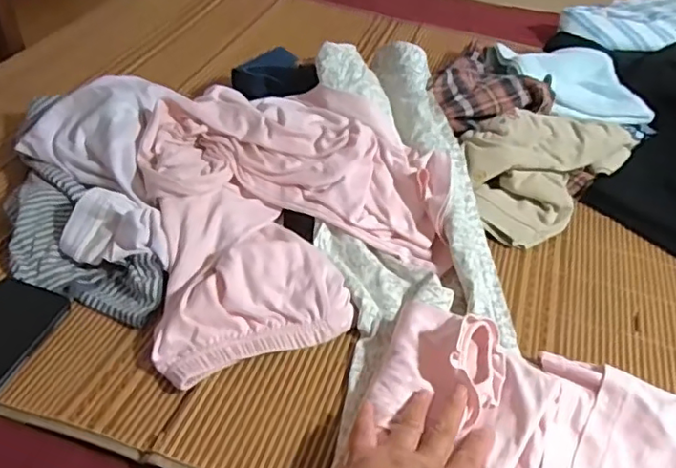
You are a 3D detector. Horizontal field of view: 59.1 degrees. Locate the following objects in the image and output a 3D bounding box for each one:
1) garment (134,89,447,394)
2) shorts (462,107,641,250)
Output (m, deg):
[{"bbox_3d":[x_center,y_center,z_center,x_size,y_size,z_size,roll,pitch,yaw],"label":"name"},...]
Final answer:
[{"bbox_3d":[-0.037,-0.034,0.670,0.344,0.085,0.366,-8,43,-13],"label":"garment"},{"bbox_3d":[0.270,-0.106,0.800,0.156,0.079,0.291,34,50,29],"label":"shorts"}]

